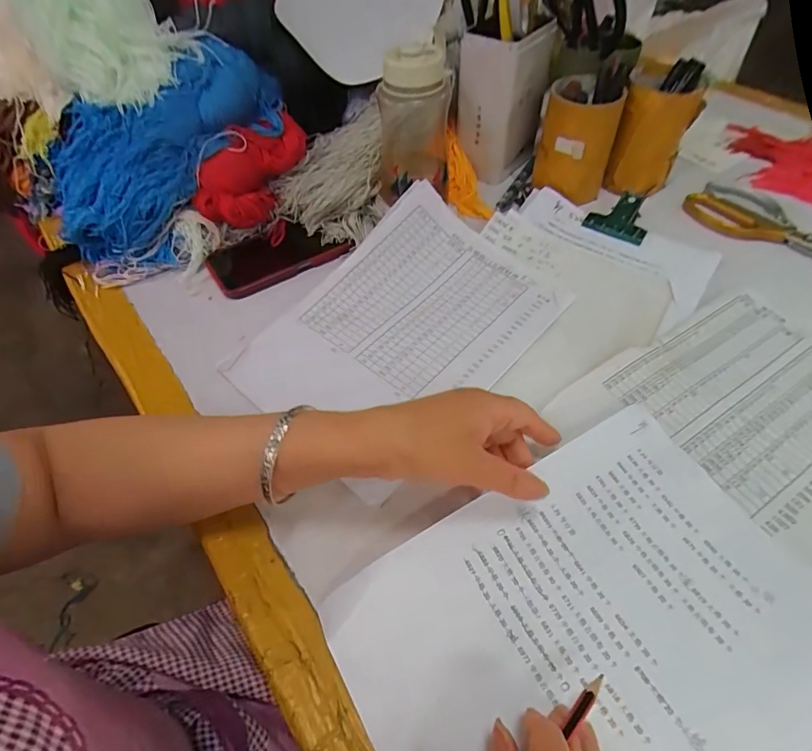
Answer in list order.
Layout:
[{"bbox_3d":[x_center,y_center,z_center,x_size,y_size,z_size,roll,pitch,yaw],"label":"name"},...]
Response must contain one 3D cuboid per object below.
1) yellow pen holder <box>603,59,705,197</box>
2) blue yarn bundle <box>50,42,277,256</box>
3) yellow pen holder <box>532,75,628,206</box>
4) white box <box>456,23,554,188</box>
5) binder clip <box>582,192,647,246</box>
[{"bbox_3d":[0.298,-0.293,0.563,0.077,0.113,0.105,18,55,17],"label":"yellow pen holder"},{"bbox_3d":[-0.269,-0.251,0.500,0.125,0.088,0.281,37,79,27],"label":"blue yarn bundle"},{"bbox_3d":[0.203,-0.280,0.554,0.084,0.108,0.090,14,54,14],"label":"yellow pen holder"},{"bbox_3d":[0.122,-0.343,0.587,0.072,0.155,0.101,31,60,25],"label":"white box"},{"bbox_3d":[0.255,-0.188,0.544,0.067,0.023,0.061,31,60,25],"label":"binder clip"}]

